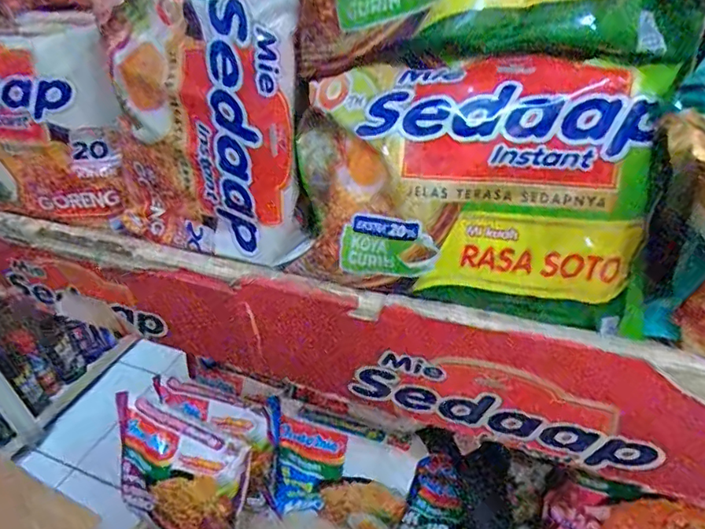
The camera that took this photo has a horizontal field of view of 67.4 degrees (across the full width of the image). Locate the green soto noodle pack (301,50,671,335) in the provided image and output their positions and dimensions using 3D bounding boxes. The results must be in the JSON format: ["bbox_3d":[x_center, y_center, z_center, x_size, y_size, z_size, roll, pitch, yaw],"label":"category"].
[{"bbox_3d":[0.039,-0.030,0.199,0.129,0.088,0.030,7,11,18],"label":"green soto noodle pack"}]

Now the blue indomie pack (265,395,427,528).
[{"bbox_3d":[-0.010,0.207,0.531,0.149,0.113,0.032,9,13,21],"label":"blue indomie pack"}]

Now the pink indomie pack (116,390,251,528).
[{"bbox_3d":[-0.180,0.215,0.538,0.150,0.124,0.043,17,7,18],"label":"pink indomie pack"}]

